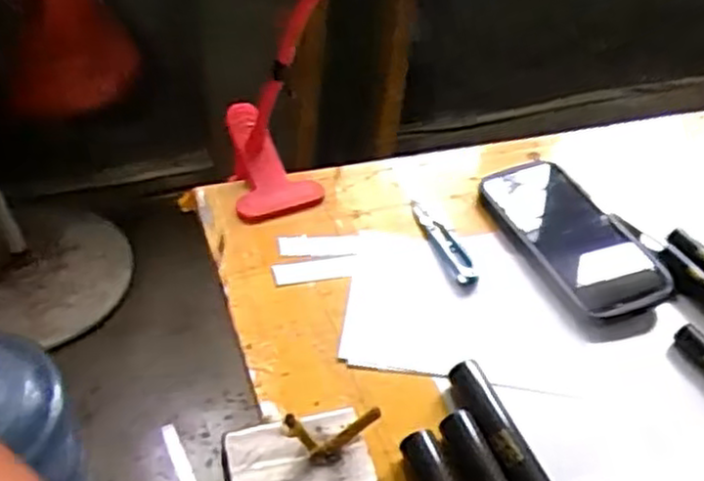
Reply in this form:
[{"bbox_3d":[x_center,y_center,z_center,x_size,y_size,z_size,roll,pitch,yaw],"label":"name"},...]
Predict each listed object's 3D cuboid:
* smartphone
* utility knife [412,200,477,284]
[{"bbox_3d":[0.172,-0.006,0.575,0.074,0.014,0.170,-28,51,-12],"label":"smartphone"},{"bbox_3d":[0.072,0.001,0.570,0.017,0.009,0.094,-12,46,-18],"label":"utility knife"}]

